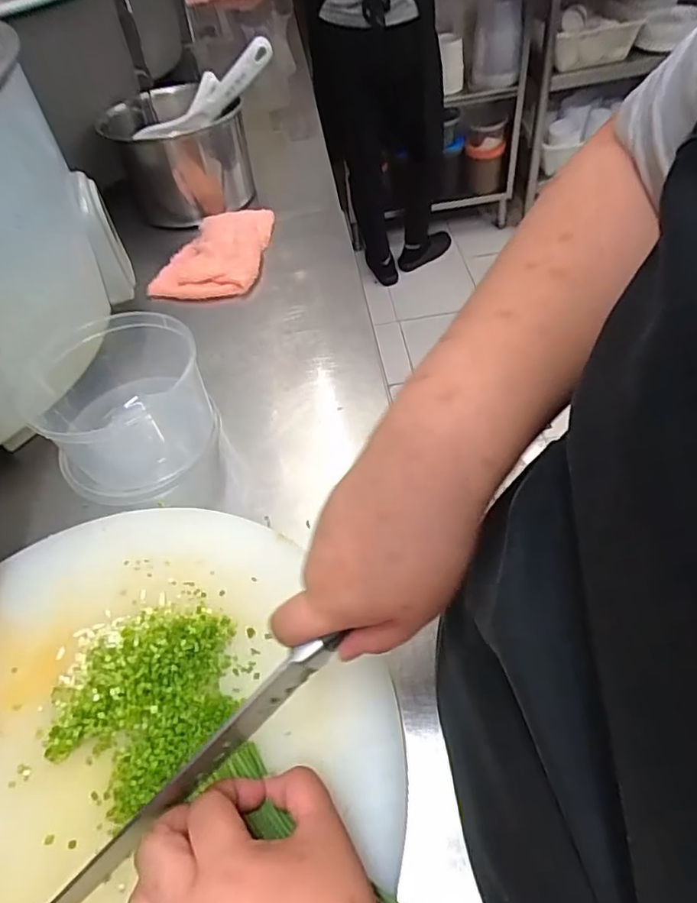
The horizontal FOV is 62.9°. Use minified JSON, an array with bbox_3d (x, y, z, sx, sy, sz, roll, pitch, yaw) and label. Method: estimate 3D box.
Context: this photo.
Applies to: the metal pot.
[{"bbox_3d":[-0.227,-0.405,0.791,0.169,0.130,0.165,-3,51,4],"label":"metal pot"}]

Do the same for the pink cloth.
[{"bbox_3d":[-0.166,-0.251,0.701,0.128,0.030,0.154,1,51,7],"label":"pink cloth"}]

